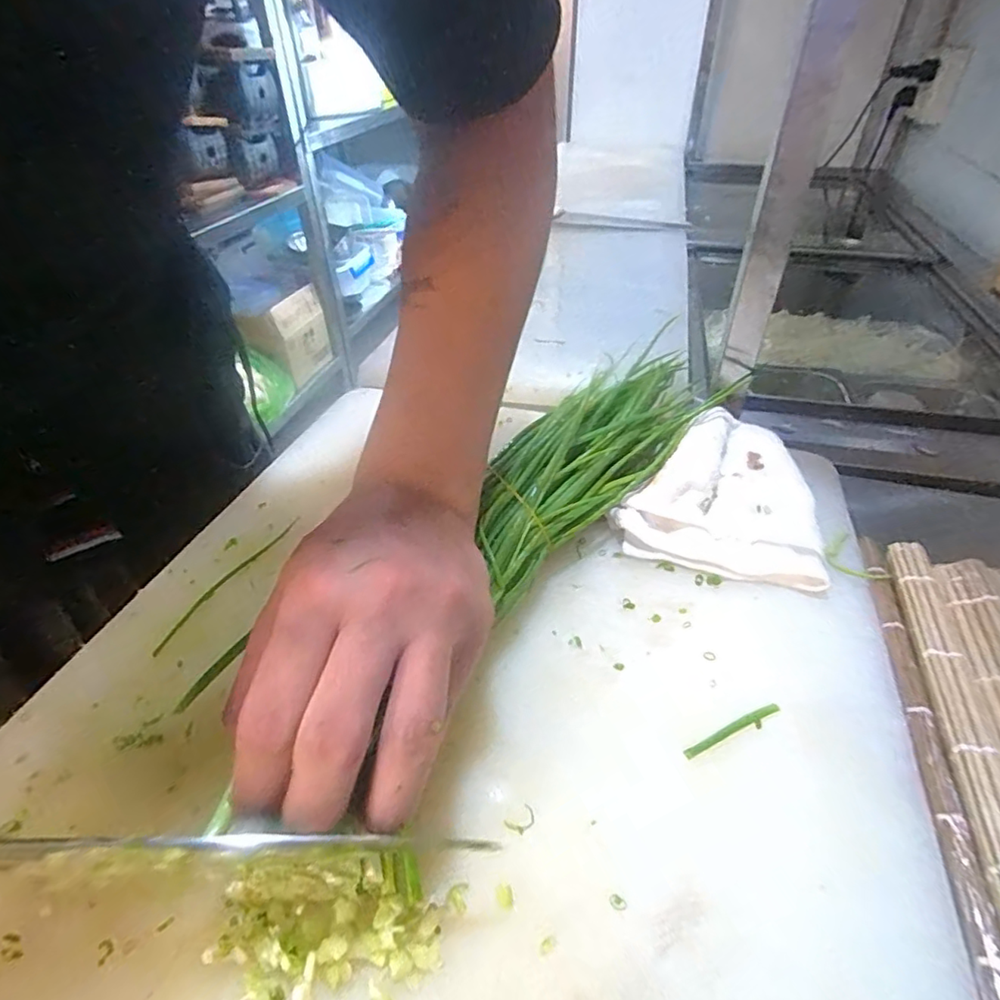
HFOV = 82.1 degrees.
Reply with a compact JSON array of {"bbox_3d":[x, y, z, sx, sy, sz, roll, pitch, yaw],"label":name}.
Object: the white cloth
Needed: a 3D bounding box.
[{"bbox_3d":[0.141,-0.011,0.371,0.114,0.029,0.139,9,40,13],"label":"white cloth"}]

